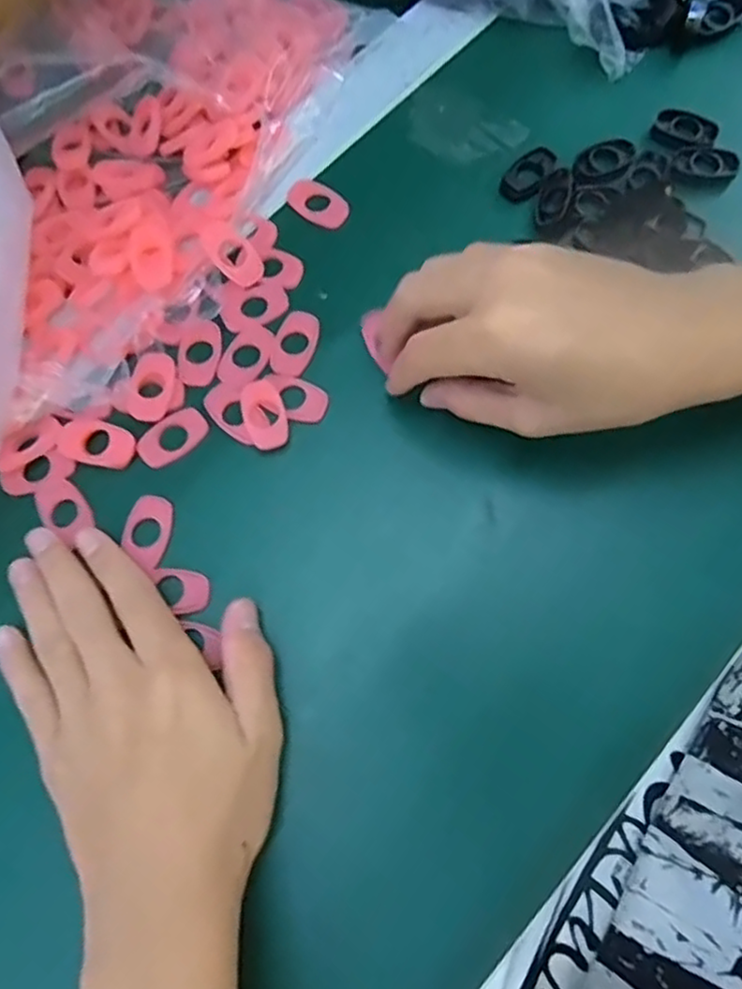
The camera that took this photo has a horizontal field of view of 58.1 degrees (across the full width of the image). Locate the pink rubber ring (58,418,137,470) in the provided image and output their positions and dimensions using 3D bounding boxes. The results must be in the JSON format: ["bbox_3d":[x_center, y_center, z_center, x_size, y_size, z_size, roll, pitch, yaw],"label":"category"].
[{"bbox_3d":[-0.122,-0.023,0.297,0.033,0.004,0.020,16,75,5],"label":"pink rubber ring"}]

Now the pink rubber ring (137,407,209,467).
[{"bbox_3d":[-0.089,-0.026,0.300,0.032,0.004,0.019,-39,77,-9],"label":"pink rubber ring"}]

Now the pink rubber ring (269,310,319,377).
[{"bbox_3d":[-0.036,-0.072,0.312,0.019,0.004,0.034,17,75,6],"label":"pink rubber ring"}]

